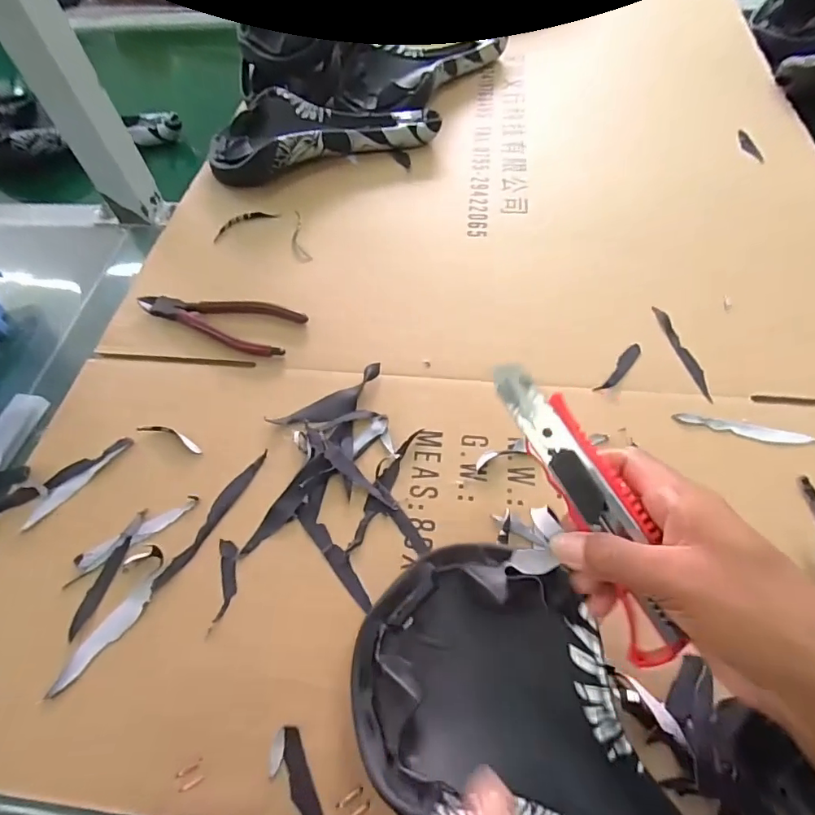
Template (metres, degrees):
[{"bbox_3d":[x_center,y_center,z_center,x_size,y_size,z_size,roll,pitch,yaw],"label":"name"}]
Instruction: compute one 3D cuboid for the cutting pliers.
[{"bbox_3d":[-0.167,-0.083,0.434,0.149,0.008,0.055,18,61,14],"label":"cutting pliers"}]

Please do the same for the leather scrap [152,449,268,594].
[{"bbox_3d":[-0.136,0.077,0.342,0.013,0.004,0.111,24,62,17],"label":"leather scrap"}]

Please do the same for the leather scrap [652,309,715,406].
[{"bbox_3d":[0.223,-0.047,0.394,0.010,0.004,0.095,-12,58,-4],"label":"leather scrap"}]

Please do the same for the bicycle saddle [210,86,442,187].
[{"bbox_3d":[-0.098,-0.321,0.564,0.261,0.046,0.130,-20,59,-9],"label":"bicycle saddle"}]

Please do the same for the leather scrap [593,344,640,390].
[{"bbox_3d":[0.168,-0.032,0.385,0.011,0.004,0.058,35,66,22],"label":"leather scrap"}]

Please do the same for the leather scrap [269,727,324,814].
[{"bbox_3d":[-0.057,0.207,0.258,0.019,0.004,0.065,-22,64,-12],"label":"leather scrap"}]

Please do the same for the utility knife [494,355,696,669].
[{"bbox_3d":[0.091,0.043,0.243,0.031,0.025,0.156,-24,76,-11],"label":"utility knife"}]

